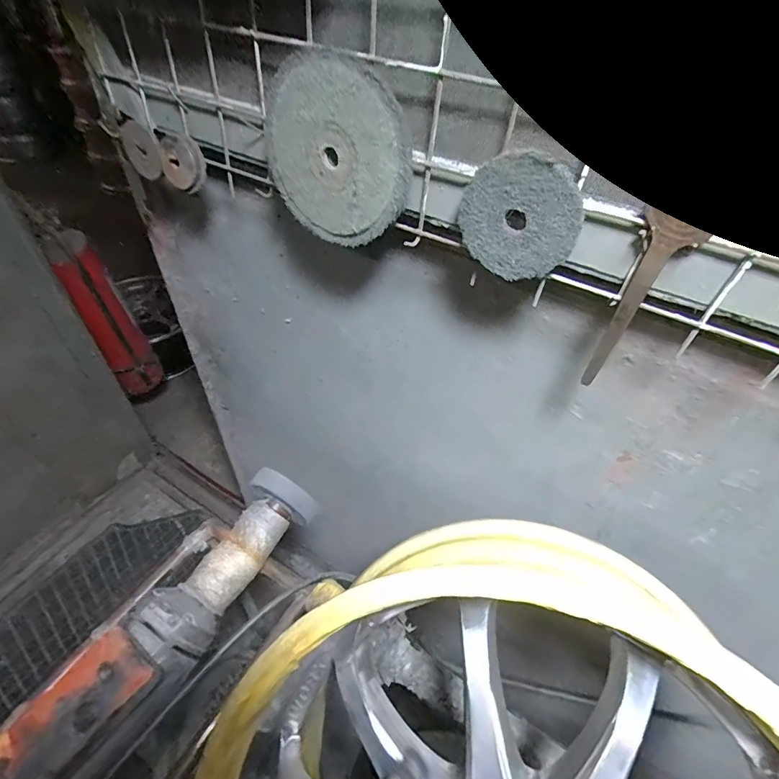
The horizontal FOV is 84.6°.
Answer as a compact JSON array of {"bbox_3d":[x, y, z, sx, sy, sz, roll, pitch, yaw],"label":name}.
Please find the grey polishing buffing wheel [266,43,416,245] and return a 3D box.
[{"bbox_3d":[-0.043,-0.185,0.340,0.129,0.128,0.025,29,50,20],"label":"grey polishing buffing wheel"}]

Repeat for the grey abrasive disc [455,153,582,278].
[{"bbox_3d":[0.089,-0.119,0.299,0.081,0.081,0.007,24,49,16],"label":"grey abrasive disc"}]

